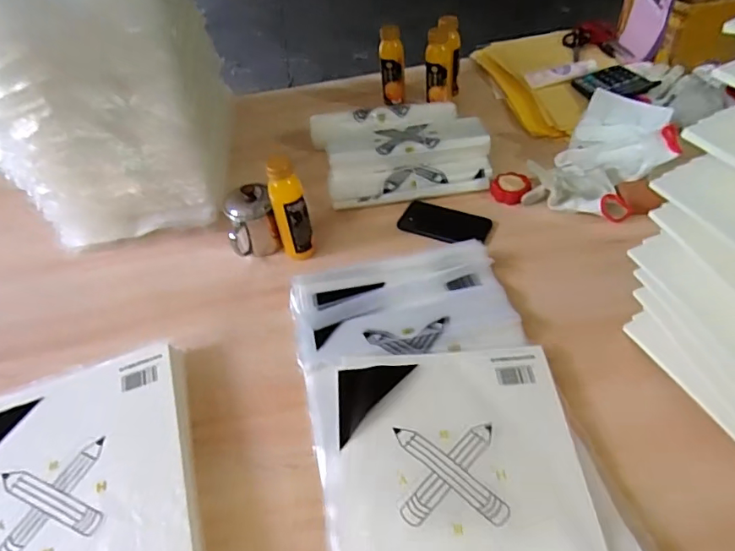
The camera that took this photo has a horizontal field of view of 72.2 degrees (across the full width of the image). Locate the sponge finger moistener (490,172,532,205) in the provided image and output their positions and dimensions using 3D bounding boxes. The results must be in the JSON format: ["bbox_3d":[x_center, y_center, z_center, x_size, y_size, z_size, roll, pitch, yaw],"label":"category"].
[{"bbox_3d":[0.253,-0.156,0.897,0.068,0.022,0.062,-4,47,4],"label":"sponge finger moistener"}]

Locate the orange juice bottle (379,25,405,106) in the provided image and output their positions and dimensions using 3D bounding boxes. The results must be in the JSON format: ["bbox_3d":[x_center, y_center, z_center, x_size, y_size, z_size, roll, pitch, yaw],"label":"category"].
[{"bbox_3d":[0.054,-0.443,1.089,0.052,0.175,0.048,-3,47,5],"label":"orange juice bottle"}]

